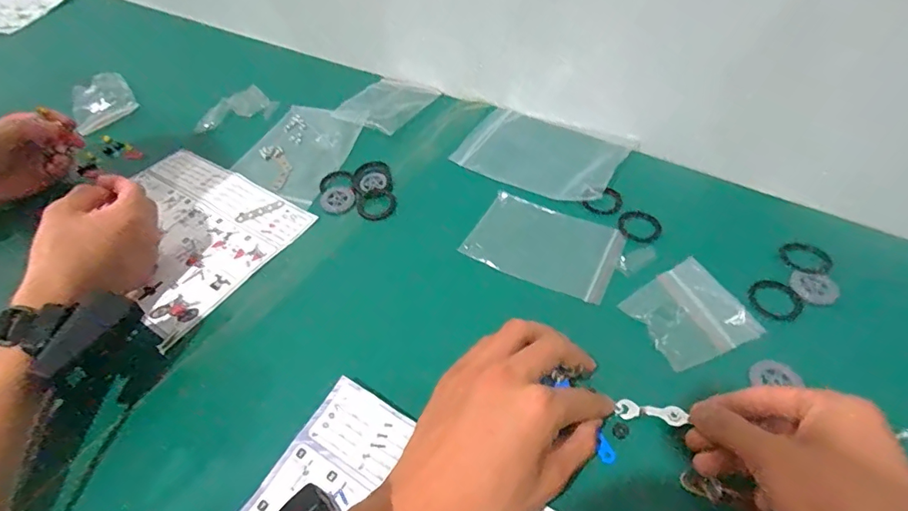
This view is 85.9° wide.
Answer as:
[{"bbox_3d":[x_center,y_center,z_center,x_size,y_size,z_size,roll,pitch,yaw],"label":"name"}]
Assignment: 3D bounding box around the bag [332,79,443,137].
[{"bbox_3d":[-0.082,-0.190,0.599,0.087,0.022,0.114,22,55,22],"label":"bag"}]

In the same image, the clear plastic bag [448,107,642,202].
[{"bbox_3d":[0.093,-0.111,0.519,0.166,0.012,0.113,20,54,21],"label":"clear plastic bag"}]

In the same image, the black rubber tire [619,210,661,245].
[{"bbox_3d":[0.171,-0.027,0.450,0.037,0.004,0.039,-3,49,3],"label":"black rubber tire"}]

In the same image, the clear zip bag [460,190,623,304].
[{"bbox_3d":[0.082,-0.010,0.442,0.126,0.008,0.088,21,53,18],"label":"clear zip bag"}]

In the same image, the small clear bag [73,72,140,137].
[{"bbox_3d":[-0.476,-0.210,0.658,0.075,0.023,0.107,-32,54,-20],"label":"small clear bag"}]

